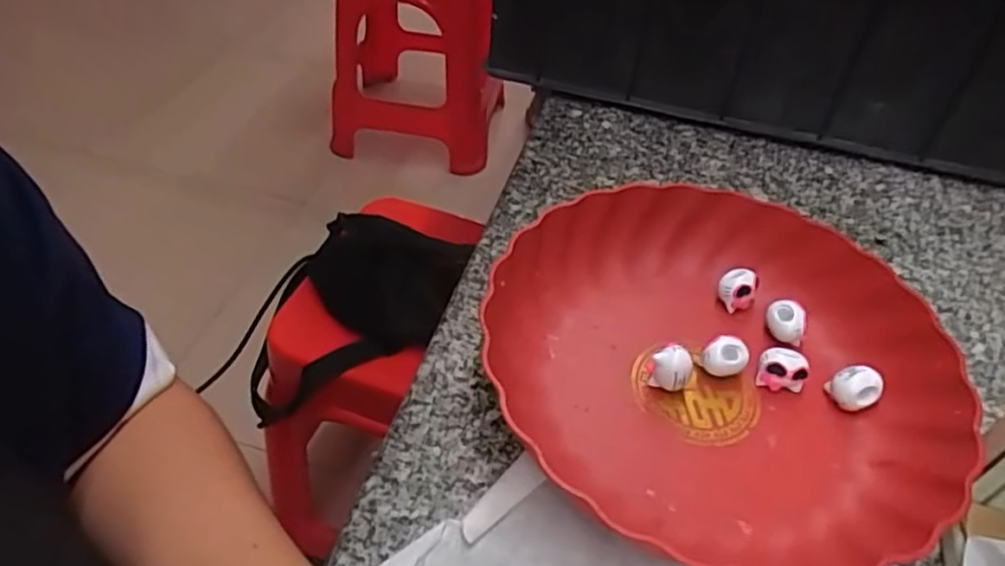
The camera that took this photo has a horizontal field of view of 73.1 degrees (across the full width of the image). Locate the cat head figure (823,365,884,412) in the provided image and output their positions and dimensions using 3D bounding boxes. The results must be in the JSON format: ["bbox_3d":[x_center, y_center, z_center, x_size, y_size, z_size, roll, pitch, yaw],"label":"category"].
[{"bbox_3d":[0.193,0.057,0.370,0.018,0.024,0.023,-23,52,-26],"label":"cat head figure"}]

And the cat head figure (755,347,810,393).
[{"bbox_3d":[0.155,0.049,0.376,0.024,0.024,0.016,9,45,3],"label":"cat head figure"}]

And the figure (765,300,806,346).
[{"bbox_3d":[0.167,0.025,0.402,0.020,0.024,0.019,13,45,7],"label":"figure"}]

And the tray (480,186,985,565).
[{"bbox_3d":[0.115,0.038,0.372,0.243,0.048,0.225,27,49,19],"label":"tray"}]

